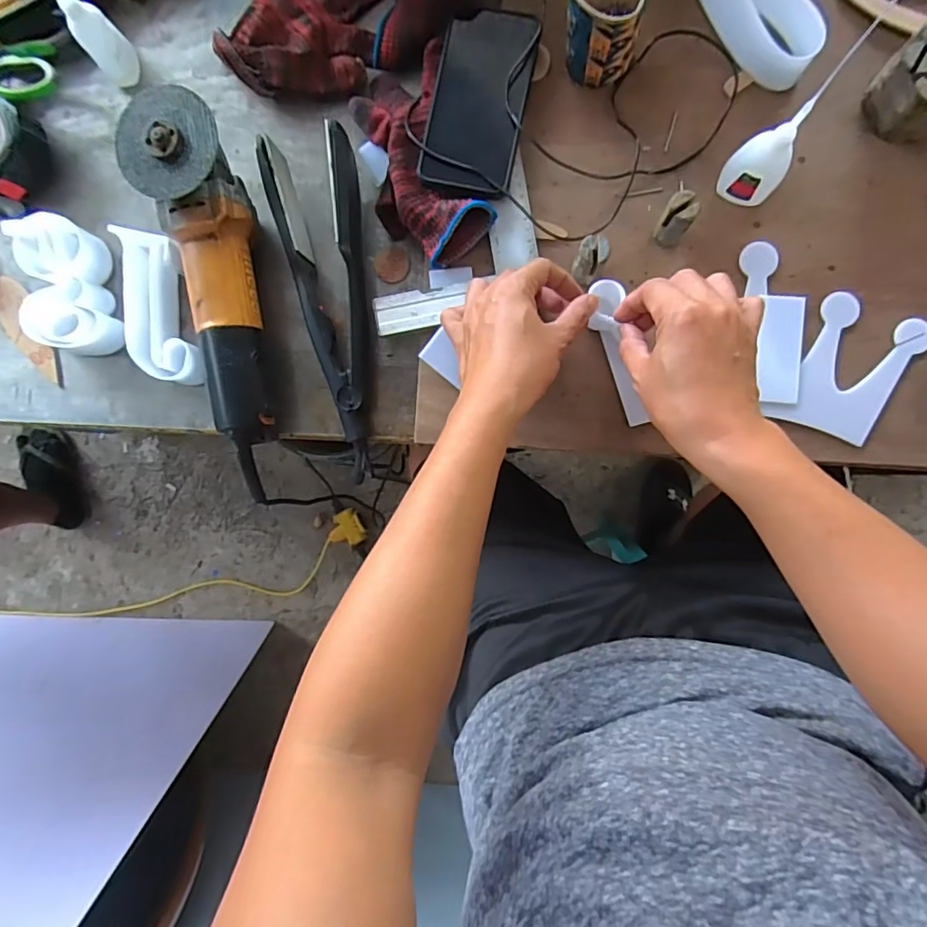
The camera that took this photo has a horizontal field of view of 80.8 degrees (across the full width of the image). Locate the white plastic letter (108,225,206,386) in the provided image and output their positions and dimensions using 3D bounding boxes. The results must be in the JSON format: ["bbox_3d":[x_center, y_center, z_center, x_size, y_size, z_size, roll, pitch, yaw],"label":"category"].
[{"bbox_3d":[-0.281,-0.146,0.511,0.065,0.043,0.148,-13,89,4],"label":"white plastic letter"}]

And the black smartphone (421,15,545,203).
[{"bbox_3d":[0.014,-0.316,0.472,0.080,0.011,0.160,12,90,4],"label":"black smartphone"}]

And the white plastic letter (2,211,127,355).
[{"bbox_3d":[-0.371,-0.165,0.514,0.090,0.042,0.132,-20,88,4],"label":"white plastic letter"}]

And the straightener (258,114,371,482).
[{"bbox_3d":[-0.122,-0.136,0.486,0.072,0.049,0.294,-5,90,4],"label":"straightener"}]

